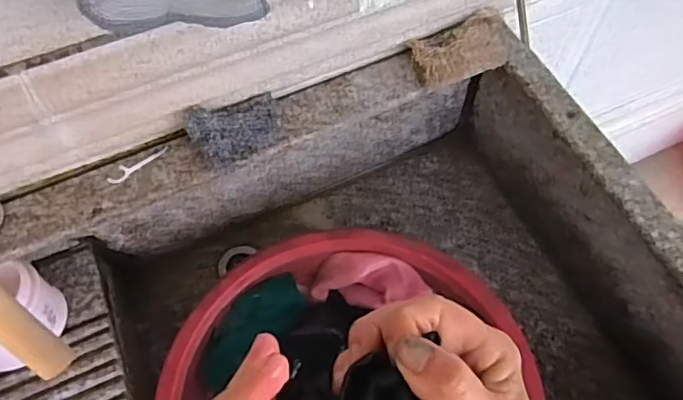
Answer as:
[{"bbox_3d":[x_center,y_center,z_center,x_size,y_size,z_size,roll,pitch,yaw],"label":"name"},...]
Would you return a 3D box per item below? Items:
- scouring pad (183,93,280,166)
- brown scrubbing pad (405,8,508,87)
[{"bbox_3d":[-0.110,-0.072,0.611,0.094,0.016,0.062,-14,93,-22],"label":"scouring pad"},{"bbox_3d":[0.140,-0.171,0.664,0.122,0.033,0.059,-23,64,-12],"label":"brown scrubbing pad"}]

